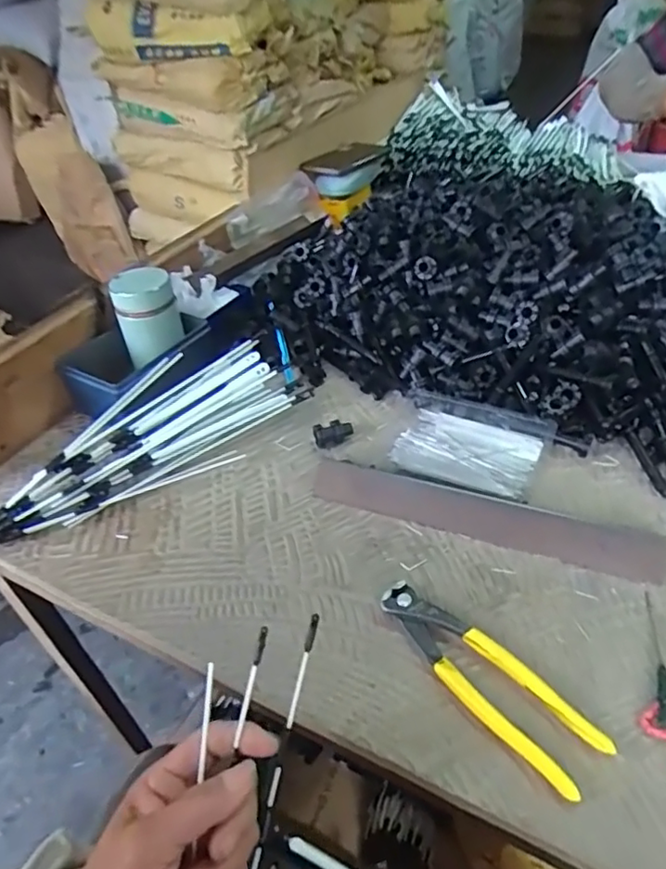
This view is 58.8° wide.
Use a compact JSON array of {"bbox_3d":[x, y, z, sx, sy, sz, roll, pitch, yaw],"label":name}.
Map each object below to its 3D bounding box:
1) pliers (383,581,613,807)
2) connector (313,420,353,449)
[{"bbox_3d":[0.097,0.155,0.386,0.047,0.015,0.159,-31,47,-26],"label":"pliers"},{"bbox_3d":[0.001,-0.001,0.574,0.038,0.018,0.016,-16,42,-11],"label":"connector"}]

